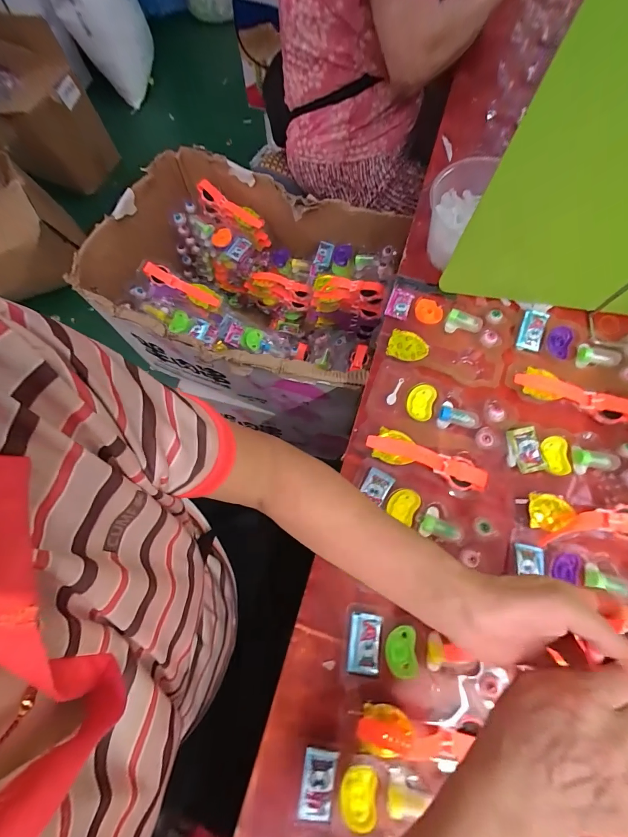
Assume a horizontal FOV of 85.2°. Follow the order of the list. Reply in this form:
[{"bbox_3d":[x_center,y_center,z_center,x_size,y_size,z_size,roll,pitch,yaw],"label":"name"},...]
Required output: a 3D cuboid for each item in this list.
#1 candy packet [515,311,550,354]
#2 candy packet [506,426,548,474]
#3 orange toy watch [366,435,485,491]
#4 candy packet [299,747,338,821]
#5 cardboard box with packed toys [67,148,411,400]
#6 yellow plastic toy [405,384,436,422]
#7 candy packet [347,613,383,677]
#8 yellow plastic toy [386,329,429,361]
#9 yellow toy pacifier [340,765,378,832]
[{"bbox_3d":[0.293,-0.119,0.461,0.033,0.012,0.058,19,74,6],"label":"candy packet"},{"bbox_3d":[0.257,0.037,0.410,0.030,0.010,0.053,-7,73,-2],"label":"candy packet"},{"bbox_3d":[0.133,0.049,0.407,0.143,0.018,0.031,21,74,7],"label":"orange toy watch"},{"bbox_3d":[0.004,0.347,0.323,0.030,0.004,0.056,9,73,3],"label":"candy packet"},{"bbox_3d":[-0.134,-0.250,0.704,0.523,0.253,0.378,22,74,7],"label":"cardboard box with packed toys"},{"bbox_3d":[0.136,-0.021,0.433,0.033,0.004,0.047,12,73,4],"label":"yellow plastic toy"},{"bbox_3d":[0.054,0.237,0.359,0.032,0.006,0.055,8,73,3],"label":"candy packet"},{"bbox_3d":[0.124,-0.094,0.451,0.050,0.008,0.036,21,74,7],"label":"yellow plastic toy"},{"bbox_3d":[0.042,0.354,0.319,0.035,0.006,0.049,0,72,0],"label":"yellow toy pacifier"}]

